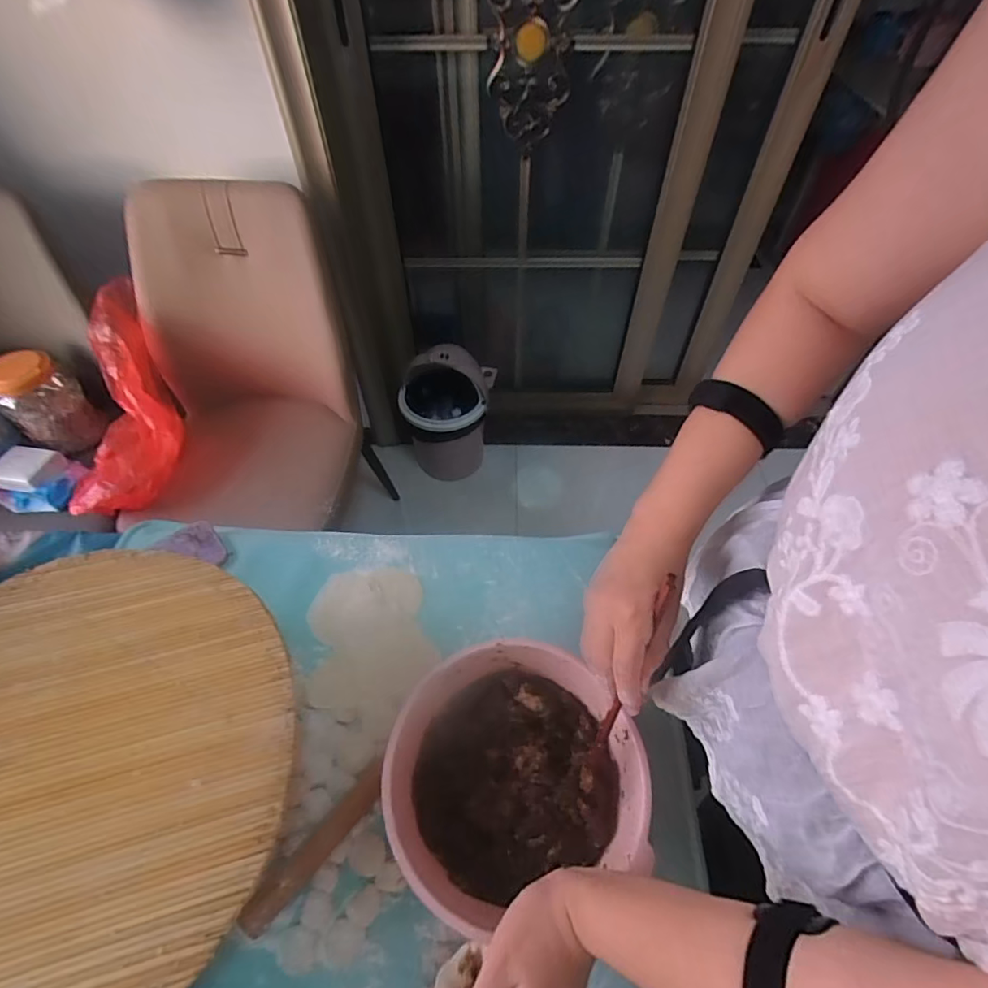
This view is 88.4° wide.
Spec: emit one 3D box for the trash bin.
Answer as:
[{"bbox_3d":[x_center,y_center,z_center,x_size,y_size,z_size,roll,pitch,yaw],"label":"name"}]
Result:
[{"bbox_3d":[-0.135,-0.255,1.600,0.285,0.446,0.261,-13,55,-9],"label":"trash bin"}]

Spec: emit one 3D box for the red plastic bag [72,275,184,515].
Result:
[{"bbox_3d":[-0.798,-0.213,1.098,0.197,0.123,0.516,-11,77,-7],"label":"red plastic bag"}]

